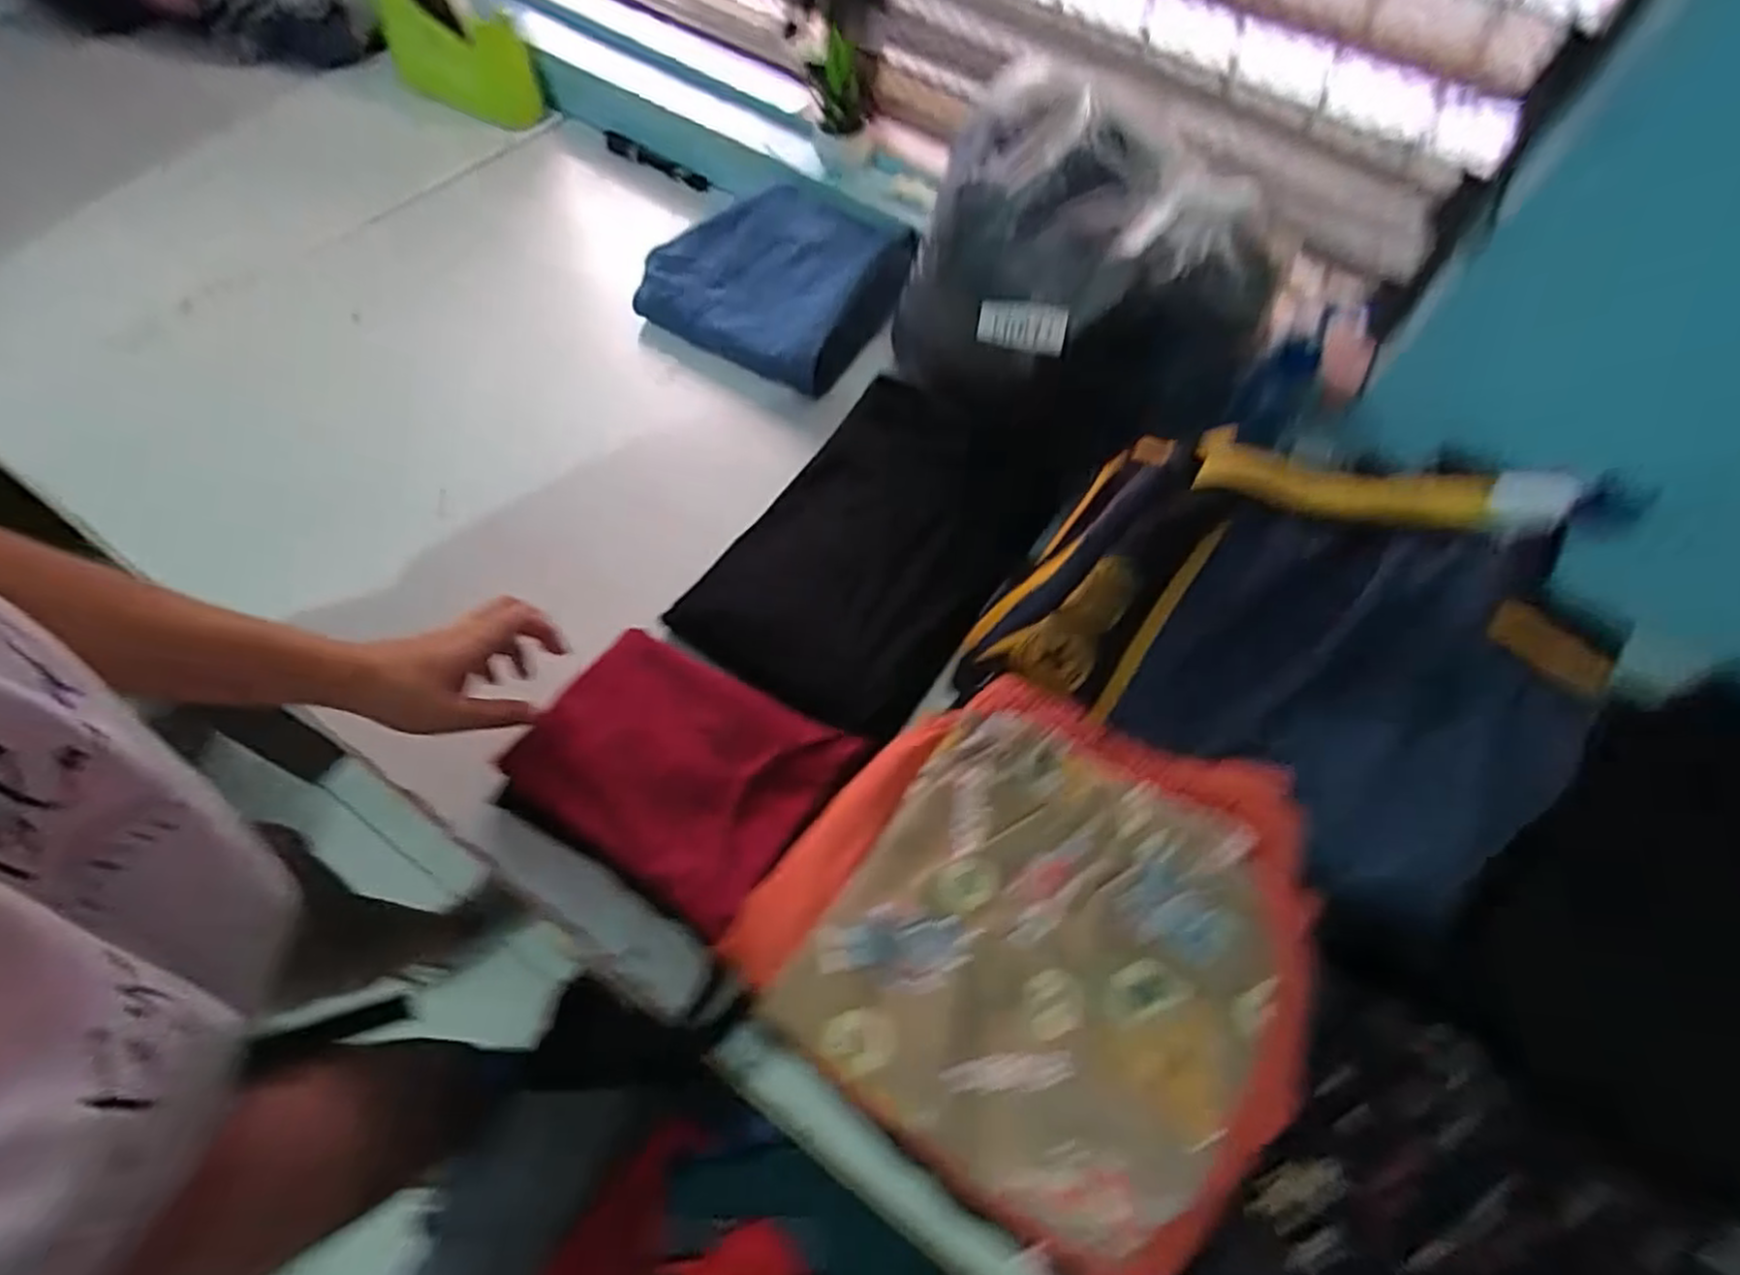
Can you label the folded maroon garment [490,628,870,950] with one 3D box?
[{"bbox_3d":[-0.125,0.084,0.502,0.187,0.025,0.143,32,62,14],"label":"folded maroon garment"}]

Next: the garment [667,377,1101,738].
[{"bbox_3d":[0.018,-0.081,0.605,0.198,0.017,0.322,34,73,16],"label":"garment"}]

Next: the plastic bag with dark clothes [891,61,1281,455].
[{"bbox_3d":[0.161,-0.287,0.610,0.253,0.192,0.190,13,59,3],"label":"plastic bag with dark clothes"}]

